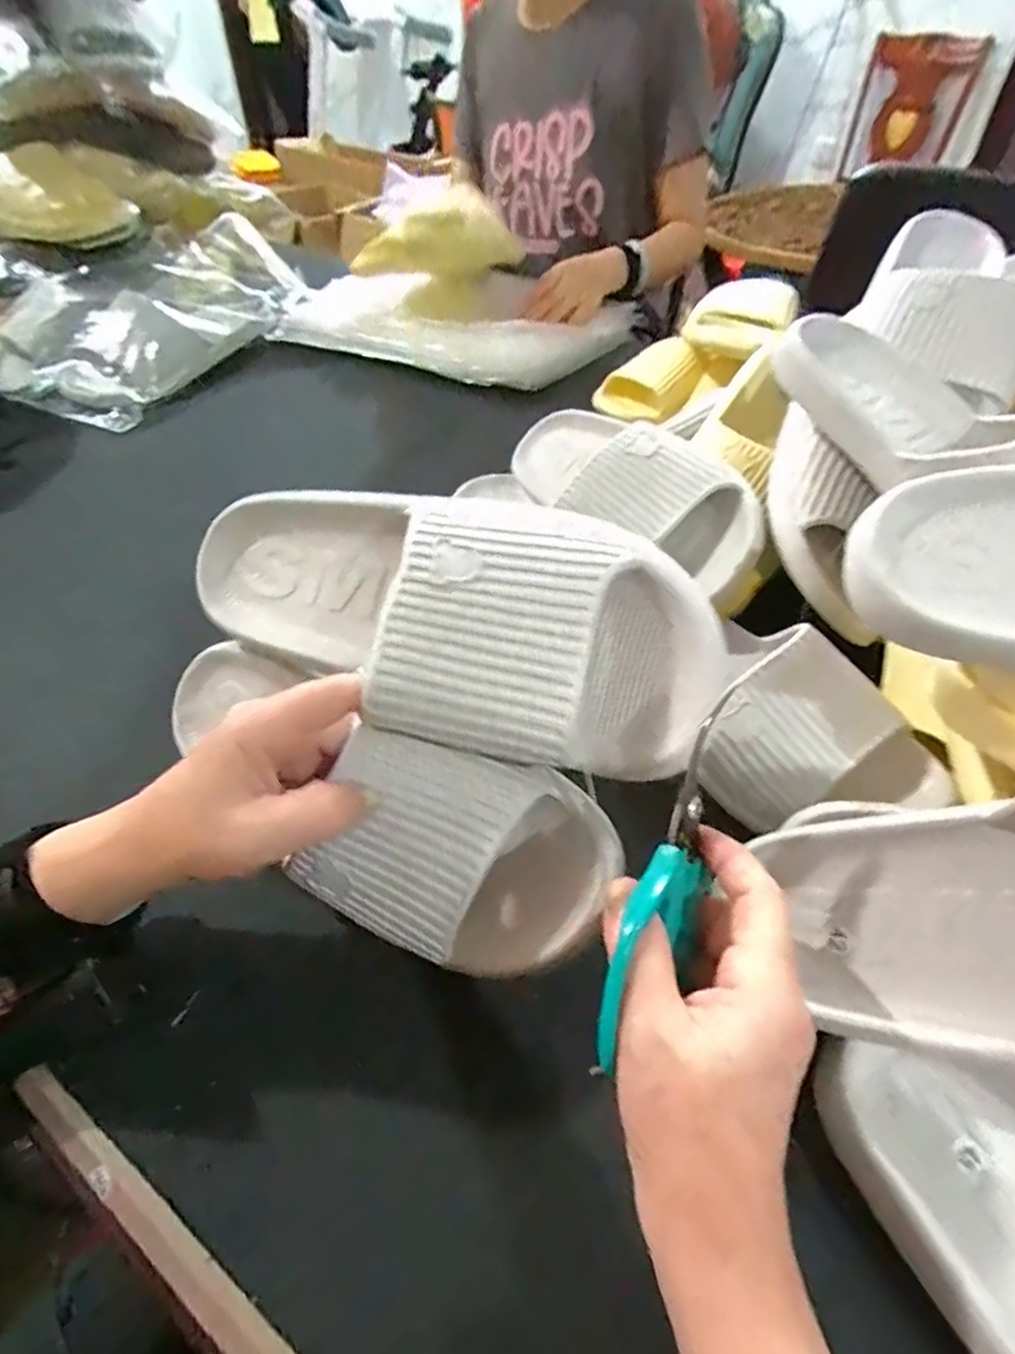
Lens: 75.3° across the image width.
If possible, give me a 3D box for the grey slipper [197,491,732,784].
[{"bbox_3d":[-0.044,-0.041,0.313,0.291,0.080,0.116,19,93,18],"label":"grey slipper"}]

